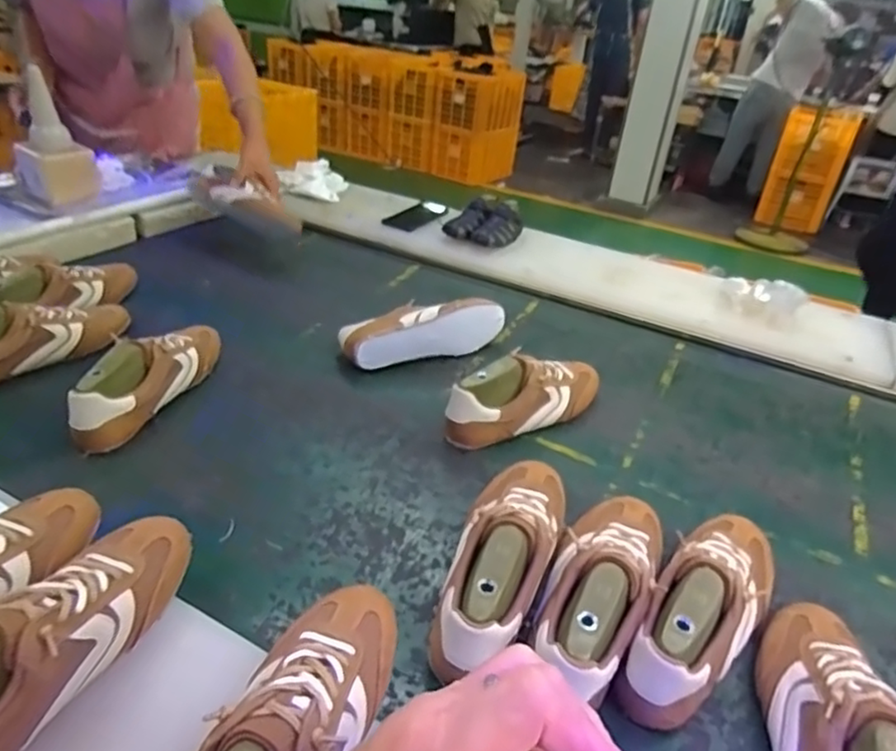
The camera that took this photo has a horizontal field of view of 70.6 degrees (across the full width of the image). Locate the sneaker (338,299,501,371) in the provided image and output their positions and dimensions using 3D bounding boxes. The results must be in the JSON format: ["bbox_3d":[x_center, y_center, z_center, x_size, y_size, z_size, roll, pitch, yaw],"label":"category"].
[{"bbox_3d":[-0.038,-0.072,0.979,0.258,0.082,0.084,-19,38,-28],"label":"sneaker"}]

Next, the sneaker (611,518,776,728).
[{"bbox_3d":[0.244,0.207,0.589,0.079,0.104,0.283,24,39,30],"label":"sneaker"}]

